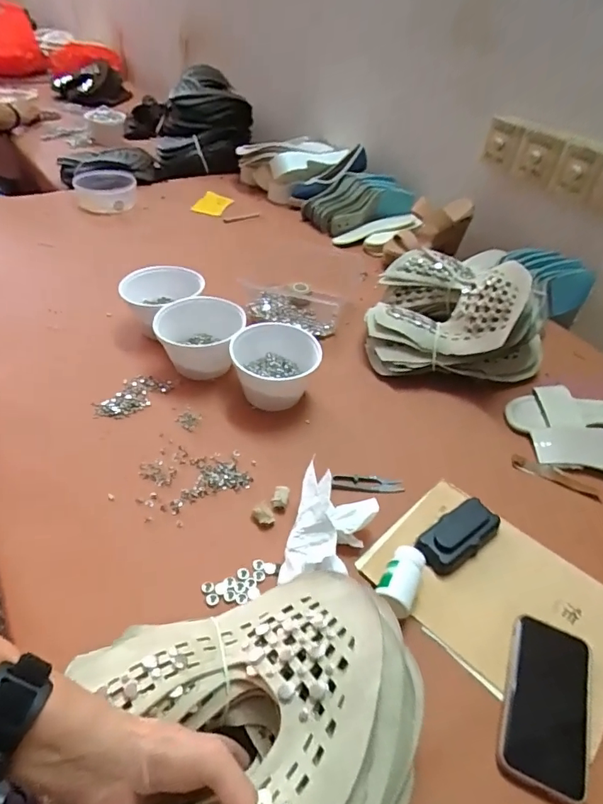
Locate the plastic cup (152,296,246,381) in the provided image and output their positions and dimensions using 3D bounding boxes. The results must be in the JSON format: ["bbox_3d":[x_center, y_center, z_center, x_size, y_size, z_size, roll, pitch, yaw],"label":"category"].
[{"bbox_3d":[-0.151,-0.093,0.741,0.131,0.082,0.113,-4,45,-10],"label":"plastic cup"}]

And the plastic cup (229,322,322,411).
[{"bbox_3d":[-0.039,-0.048,0.717,0.129,0.080,0.118,3,44,-3],"label":"plastic cup"}]

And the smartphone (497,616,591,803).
[{"bbox_3d":[0.228,0.276,0.451,0.072,0.011,0.143,19,46,14],"label":"smartphone"}]

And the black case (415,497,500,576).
[{"bbox_3d":[0.181,0.154,0.562,0.104,0.022,0.050,-26,52,-29],"label":"black case"}]

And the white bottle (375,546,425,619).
[{"bbox_3d":[0.104,0.186,0.509,0.037,0.037,0.071,22,46,16],"label":"white bottle"}]

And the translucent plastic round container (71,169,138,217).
[{"bbox_3d":[-0.470,-0.505,1.166,0.135,0.053,0.142,4,43,-3],"label":"translucent plastic round container"}]

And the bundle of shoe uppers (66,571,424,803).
[{"bbox_3d":[-0.034,0.241,0.341,0.249,0.077,0.221,-7,45,-12],"label":"bundle of shoe uppers"}]

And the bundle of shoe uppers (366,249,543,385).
[{"bbox_3d":[0.253,-0.152,0.788,0.277,0.161,0.204,7,44,2],"label":"bundle of shoe uppers"}]

